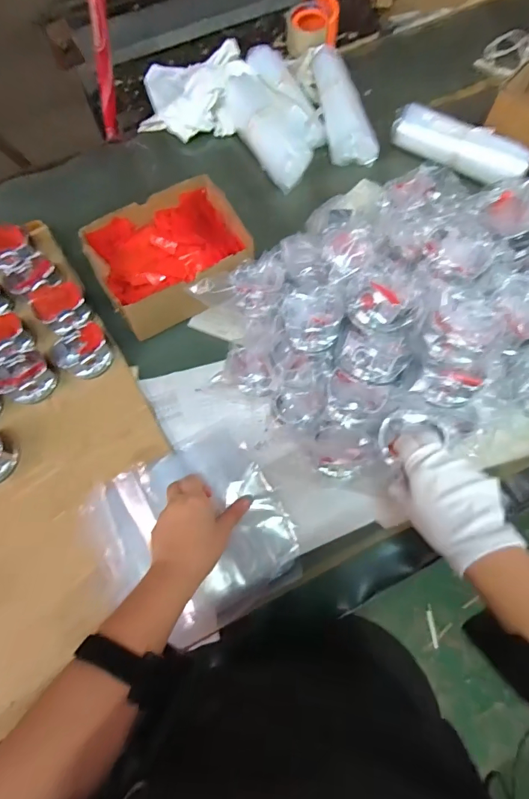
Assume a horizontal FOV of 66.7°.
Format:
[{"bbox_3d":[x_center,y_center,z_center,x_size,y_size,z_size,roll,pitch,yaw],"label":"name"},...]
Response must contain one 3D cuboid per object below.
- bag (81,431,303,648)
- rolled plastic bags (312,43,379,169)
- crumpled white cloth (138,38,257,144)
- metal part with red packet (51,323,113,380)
[{"bbox_3d":[-0.090,0.165,0.492,0.223,0.026,0.209,-28,76,-8],"label":"bag"},{"bbox_3d":[0.136,-0.529,0.718,0.073,0.058,0.239,-9,72,-3],"label":"rolled plastic bags"},{"bbox_3d":[-0.138,-0.560,0.723,0.200,0.063,0.181,14,72,5],"label":"crumpled white cloth"},{"bbox_3d":[-0.250,-0.065,0.560,0.077,0.035,0.060,-38,76,-11],"label":"metal part with red packet"}]

